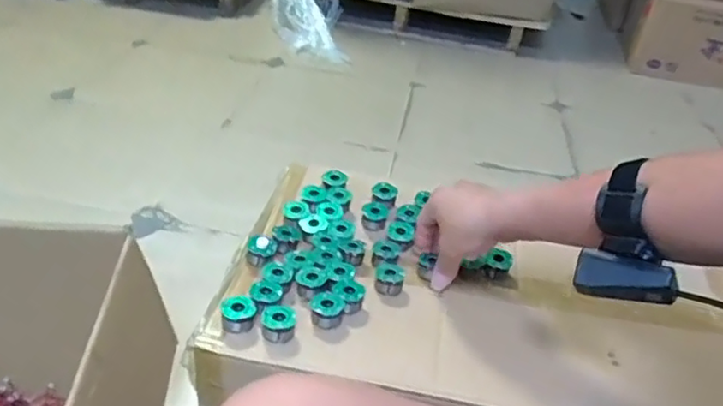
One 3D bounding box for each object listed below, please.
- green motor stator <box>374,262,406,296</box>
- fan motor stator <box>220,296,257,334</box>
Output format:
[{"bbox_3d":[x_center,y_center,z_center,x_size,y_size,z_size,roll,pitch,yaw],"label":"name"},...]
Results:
[{"bbox_3d":[0.029,0.079,0.651,0.030,0.017,0.032,5,32,-3],"label":"green motor stator"},{"bbox_3d":[-0.113,0.102,0.577,0.031,0.017,0.032,0,33,-12],"label":"fan motor stator"}]

